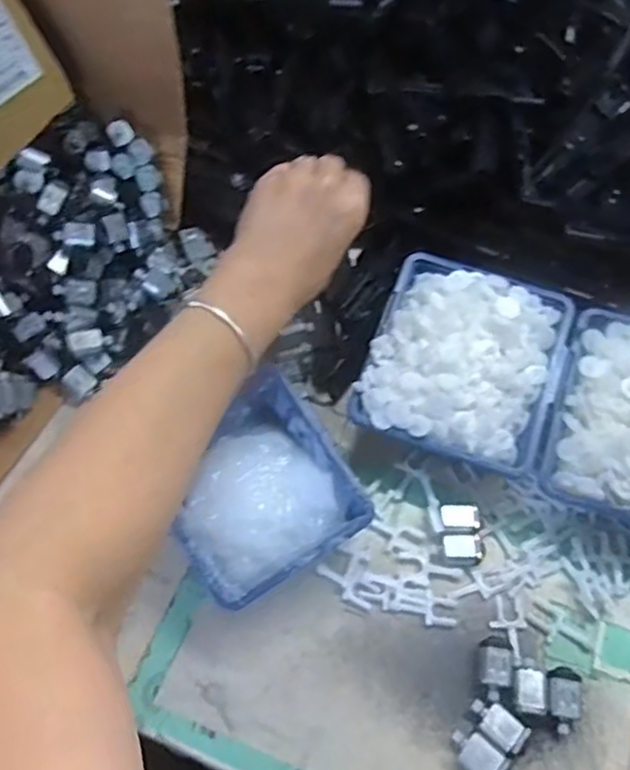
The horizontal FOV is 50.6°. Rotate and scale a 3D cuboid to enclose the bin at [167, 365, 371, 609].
[{"bbox_3d":[-0.038,0.068,0.422,0.109,0.054,0.121,-30,63,-19],"label":"bin"}]

